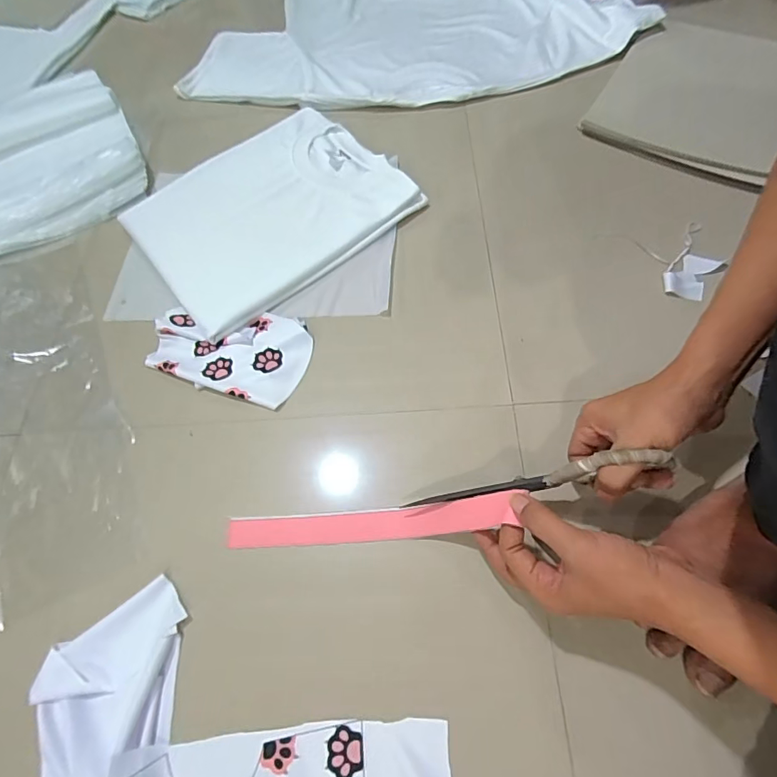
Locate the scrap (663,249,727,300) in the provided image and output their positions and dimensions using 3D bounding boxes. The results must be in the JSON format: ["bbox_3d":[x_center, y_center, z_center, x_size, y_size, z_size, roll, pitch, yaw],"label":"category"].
[{"bbox_3d":[0.386,-0.144,0.593,0.052,0.008,0.080,37,72,21],"label":"scrap"}]

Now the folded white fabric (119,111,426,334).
[{"bbox_3d":[-0.179,-0.275,0.692,0.363,0.031,0.308,-37,66,-13],"label":"folded white fabric"}]

